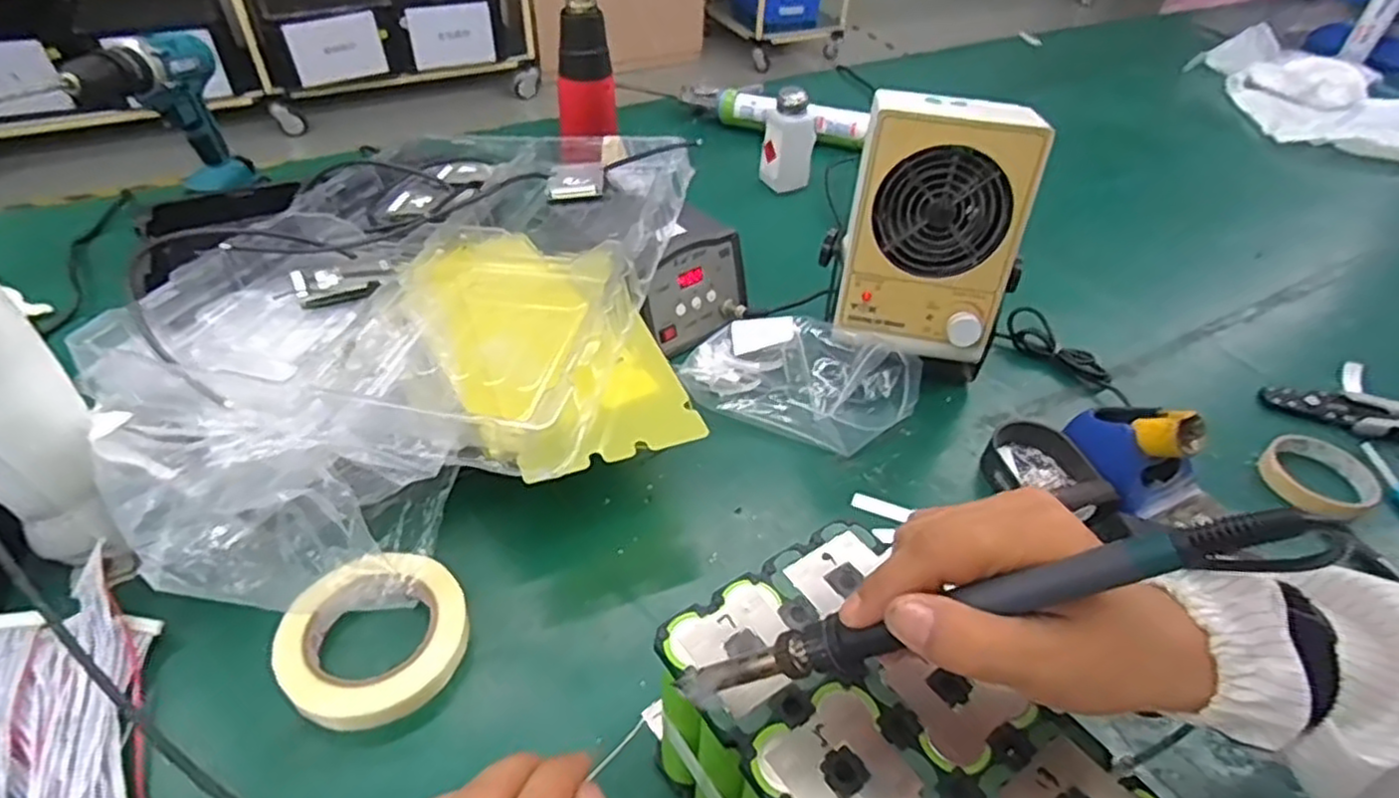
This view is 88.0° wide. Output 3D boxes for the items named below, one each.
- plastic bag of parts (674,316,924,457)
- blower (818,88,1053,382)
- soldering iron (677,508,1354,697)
[{"bbox_3d":[0.094,-0.025,0.678,0.212,0.063,0.121,16,45,13],"label":"plastic bag of parts"},{"bbox_3d":[0.209,-0.138,0.672,0.156,0.247,0.130,3,43,0],"label":"blower"},{"bbox_3d":[0.088,0.081,0.269,0.242,0.019,0.018,-27,36,29],"label":"soldering iron"}]

